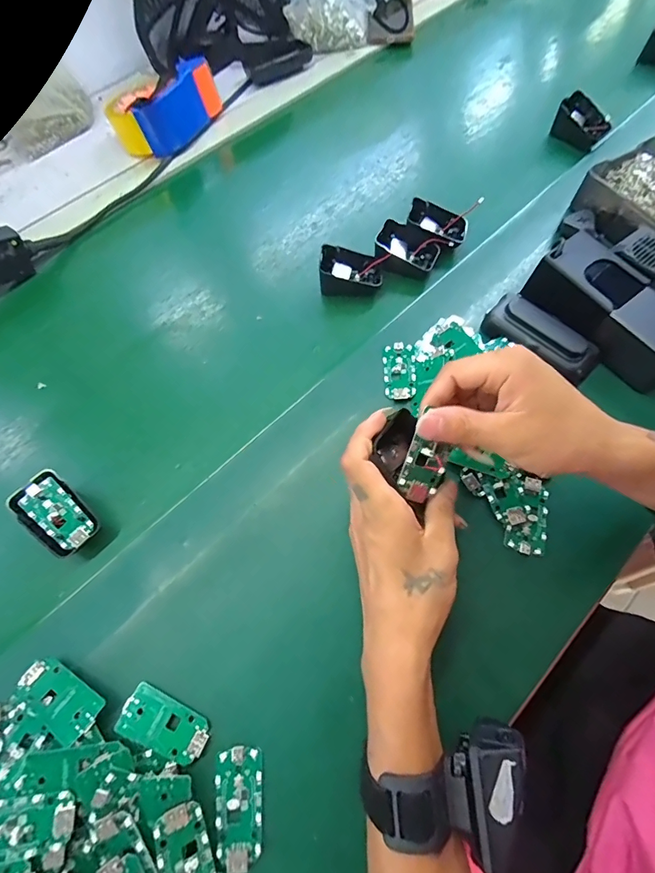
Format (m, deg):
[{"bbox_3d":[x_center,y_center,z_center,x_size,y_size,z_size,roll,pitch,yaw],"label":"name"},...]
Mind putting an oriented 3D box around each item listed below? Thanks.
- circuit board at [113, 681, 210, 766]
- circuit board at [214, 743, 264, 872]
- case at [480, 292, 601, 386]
[{"bbox_3d":[-0.114,0.202,0.293,0.062,0.007,0.030,21,68,12],"label":"circuit board"},{"bbox_3d":[-0.059,0.244,0.275,0.032,0.004,0.064,-5,65,1],"label":"circuit board"},{"bbox_3d":[0.206,-0.096,0.405,0.108,0.028,0.044,40,74,19],"label":"case"}]

